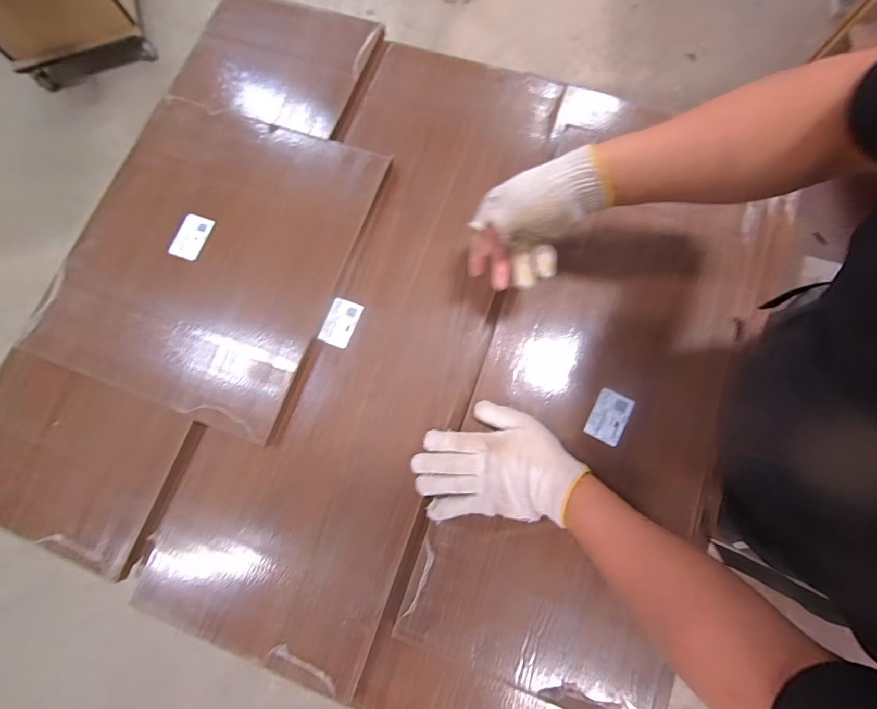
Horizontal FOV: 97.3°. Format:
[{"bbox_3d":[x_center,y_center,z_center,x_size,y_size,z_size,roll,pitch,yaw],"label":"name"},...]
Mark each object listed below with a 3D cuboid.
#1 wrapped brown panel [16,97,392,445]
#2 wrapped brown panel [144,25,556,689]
[{"bbox_3d":[-0.305,-0.140,0.523,0.351,0.016,0.409,20,79,3],"label":"wrapped brown panel"},{"bbox_3d":[-0.084,-0.050,0.513,0.291,0.026,0.824,20,79,3],"label":"wrapped brown panel"}]

